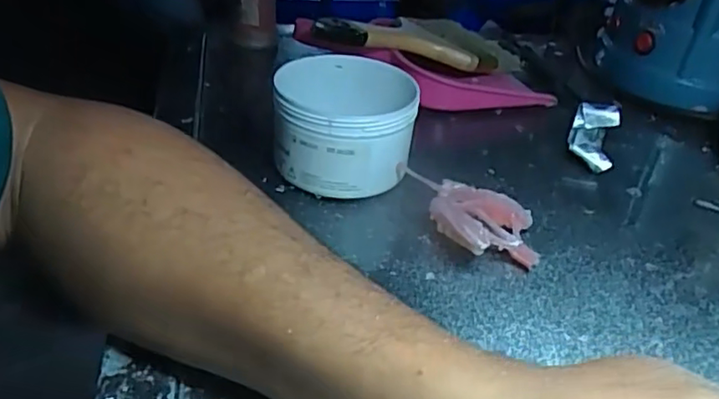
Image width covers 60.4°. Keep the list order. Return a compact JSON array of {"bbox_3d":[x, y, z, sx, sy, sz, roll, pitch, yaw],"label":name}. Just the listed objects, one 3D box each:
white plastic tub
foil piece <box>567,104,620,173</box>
[{"bbox_3d":[-0.010,-0.051,0.405,0.085,0.069,0.091,4,34,-3],"label":"white plastic tub"},{"bbox_3d":[0.179,-0.045,0.473,0.035,0.024,0.067,12,47,8],"label":"foil piece"}]

